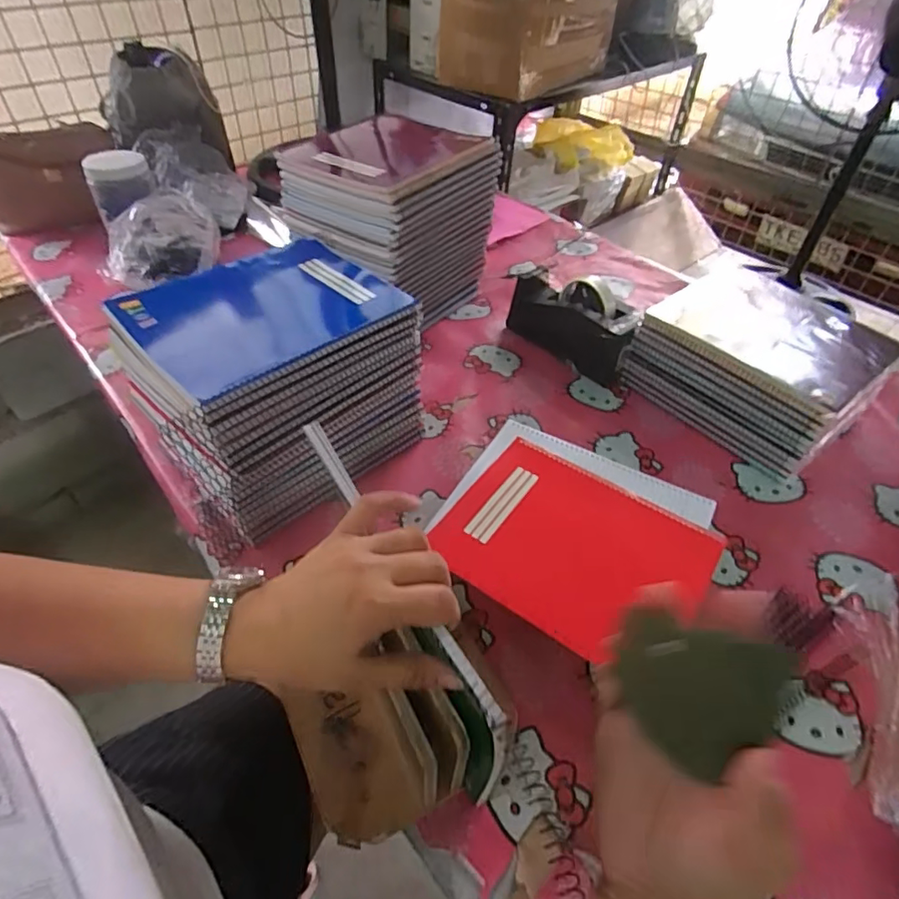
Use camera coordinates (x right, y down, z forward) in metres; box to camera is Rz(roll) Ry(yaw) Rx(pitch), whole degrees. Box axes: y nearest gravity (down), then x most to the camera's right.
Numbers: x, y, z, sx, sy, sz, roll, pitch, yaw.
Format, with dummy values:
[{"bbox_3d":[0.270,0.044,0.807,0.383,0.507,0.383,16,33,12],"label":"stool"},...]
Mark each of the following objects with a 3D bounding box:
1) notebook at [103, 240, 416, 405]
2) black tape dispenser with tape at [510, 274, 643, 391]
[{"bbox_3d":[-0.196,-0.151,0.574,0.209,0.020,0.242,36,55,28],"label":"notebook"},{"bbox_3d":[0.179,-0.188,0.796,0.197,0.103,0.067,37,55,28],"label":"black tape dispenser with tape"}]

